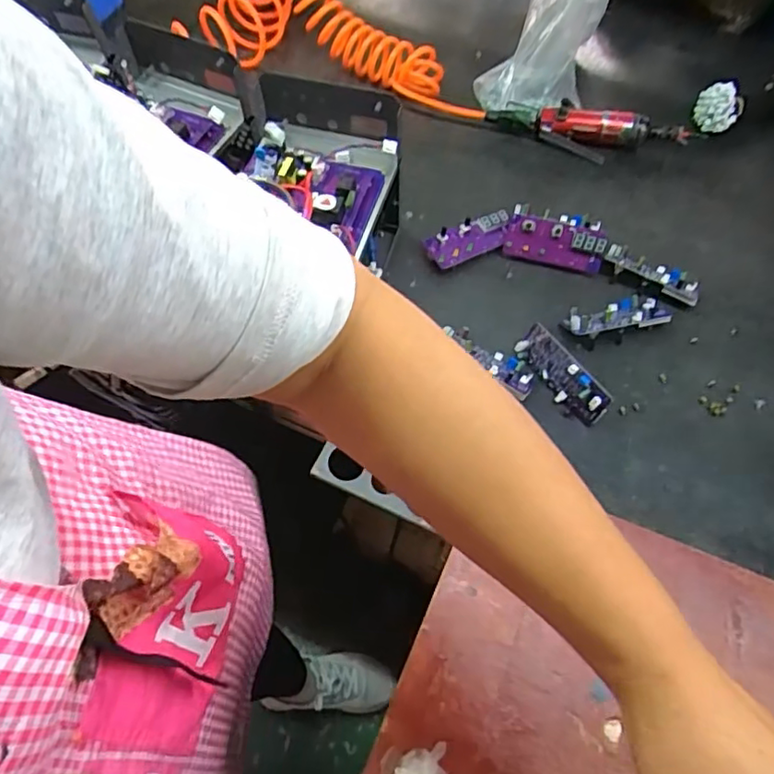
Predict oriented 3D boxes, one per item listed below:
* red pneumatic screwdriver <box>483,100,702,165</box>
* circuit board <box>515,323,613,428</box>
[{"bbox_3d":[0.275,-0.342,0.814,0.283,0.043,0.075,11,62,6],"label":"red pneumatic screwdriver"},{"bbox_3d":[0.183,-0.013,0.632,0.018,0.049,0.114,-20,60,-42],"label":"circuit board"}]

